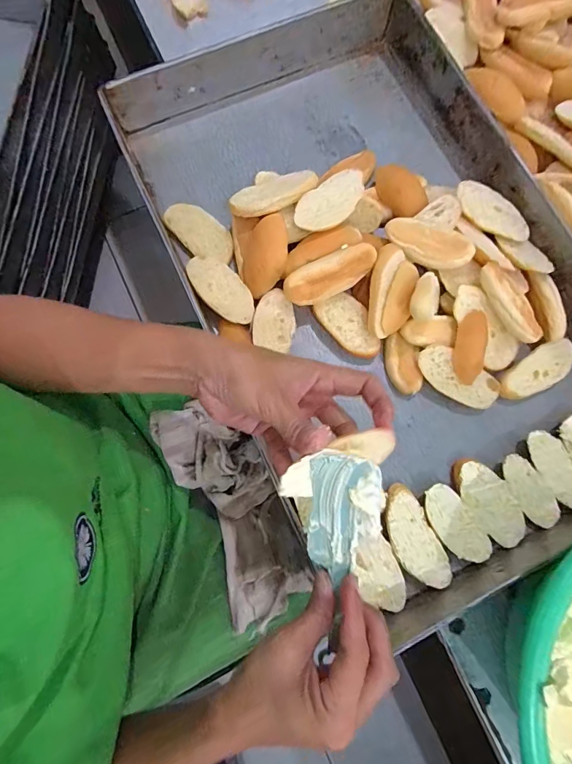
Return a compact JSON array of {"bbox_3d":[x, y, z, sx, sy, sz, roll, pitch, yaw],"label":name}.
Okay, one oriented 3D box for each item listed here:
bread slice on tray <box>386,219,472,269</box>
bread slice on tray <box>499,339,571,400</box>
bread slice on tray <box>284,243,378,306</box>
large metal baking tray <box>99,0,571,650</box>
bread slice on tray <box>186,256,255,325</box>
[{"bbox_3d":[0.145,-0.141,0.416,0.087,0.021,0.039,23,79,3],"label":"bread slice on tray"},{"bbox_3d":[0.260,-0.011,0.417,0.085,0.011,0.037,-37,82,-8],"label":"bread slice on tray"},{"bbox_3d":[0.044,-0.106,0.411,0.093,0.036,0.033,-20,80,-5],"label":"bread slice on tray"},{"bbox_3d":[0.102,-0.103,0.422,0.357,0.063,0.599,-26,81,-6],"label":"large metal baking tray"},{"bbox_3d":[-0.066,-0.096,0.420,0.043,0.010,0.086,-39,82,-8],"label":"bread slice on tray"}]

